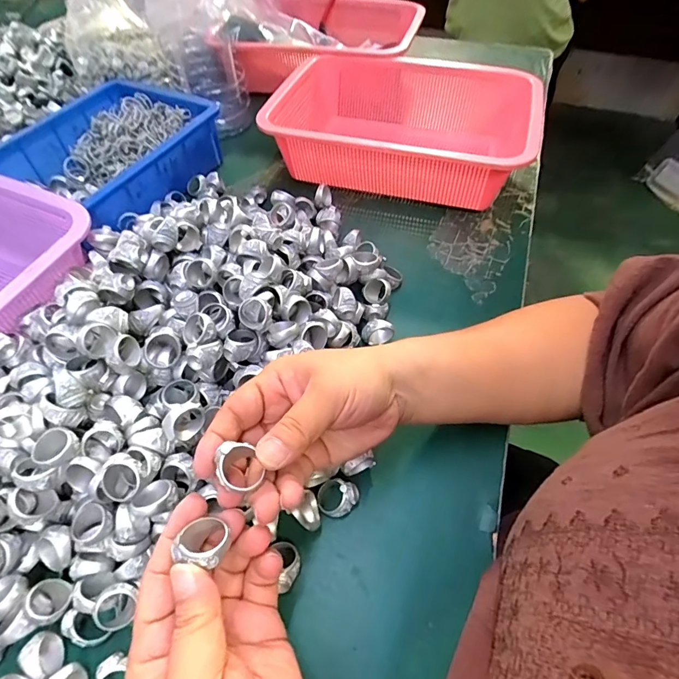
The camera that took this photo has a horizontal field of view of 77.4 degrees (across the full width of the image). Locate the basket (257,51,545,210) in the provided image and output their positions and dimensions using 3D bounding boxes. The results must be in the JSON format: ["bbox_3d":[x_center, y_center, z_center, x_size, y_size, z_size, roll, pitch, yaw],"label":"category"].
[{"bbox_3d":[0.084,-0.260,0.529,0.290,0.089,0.248,16,55,12],"label":"basket"}]

